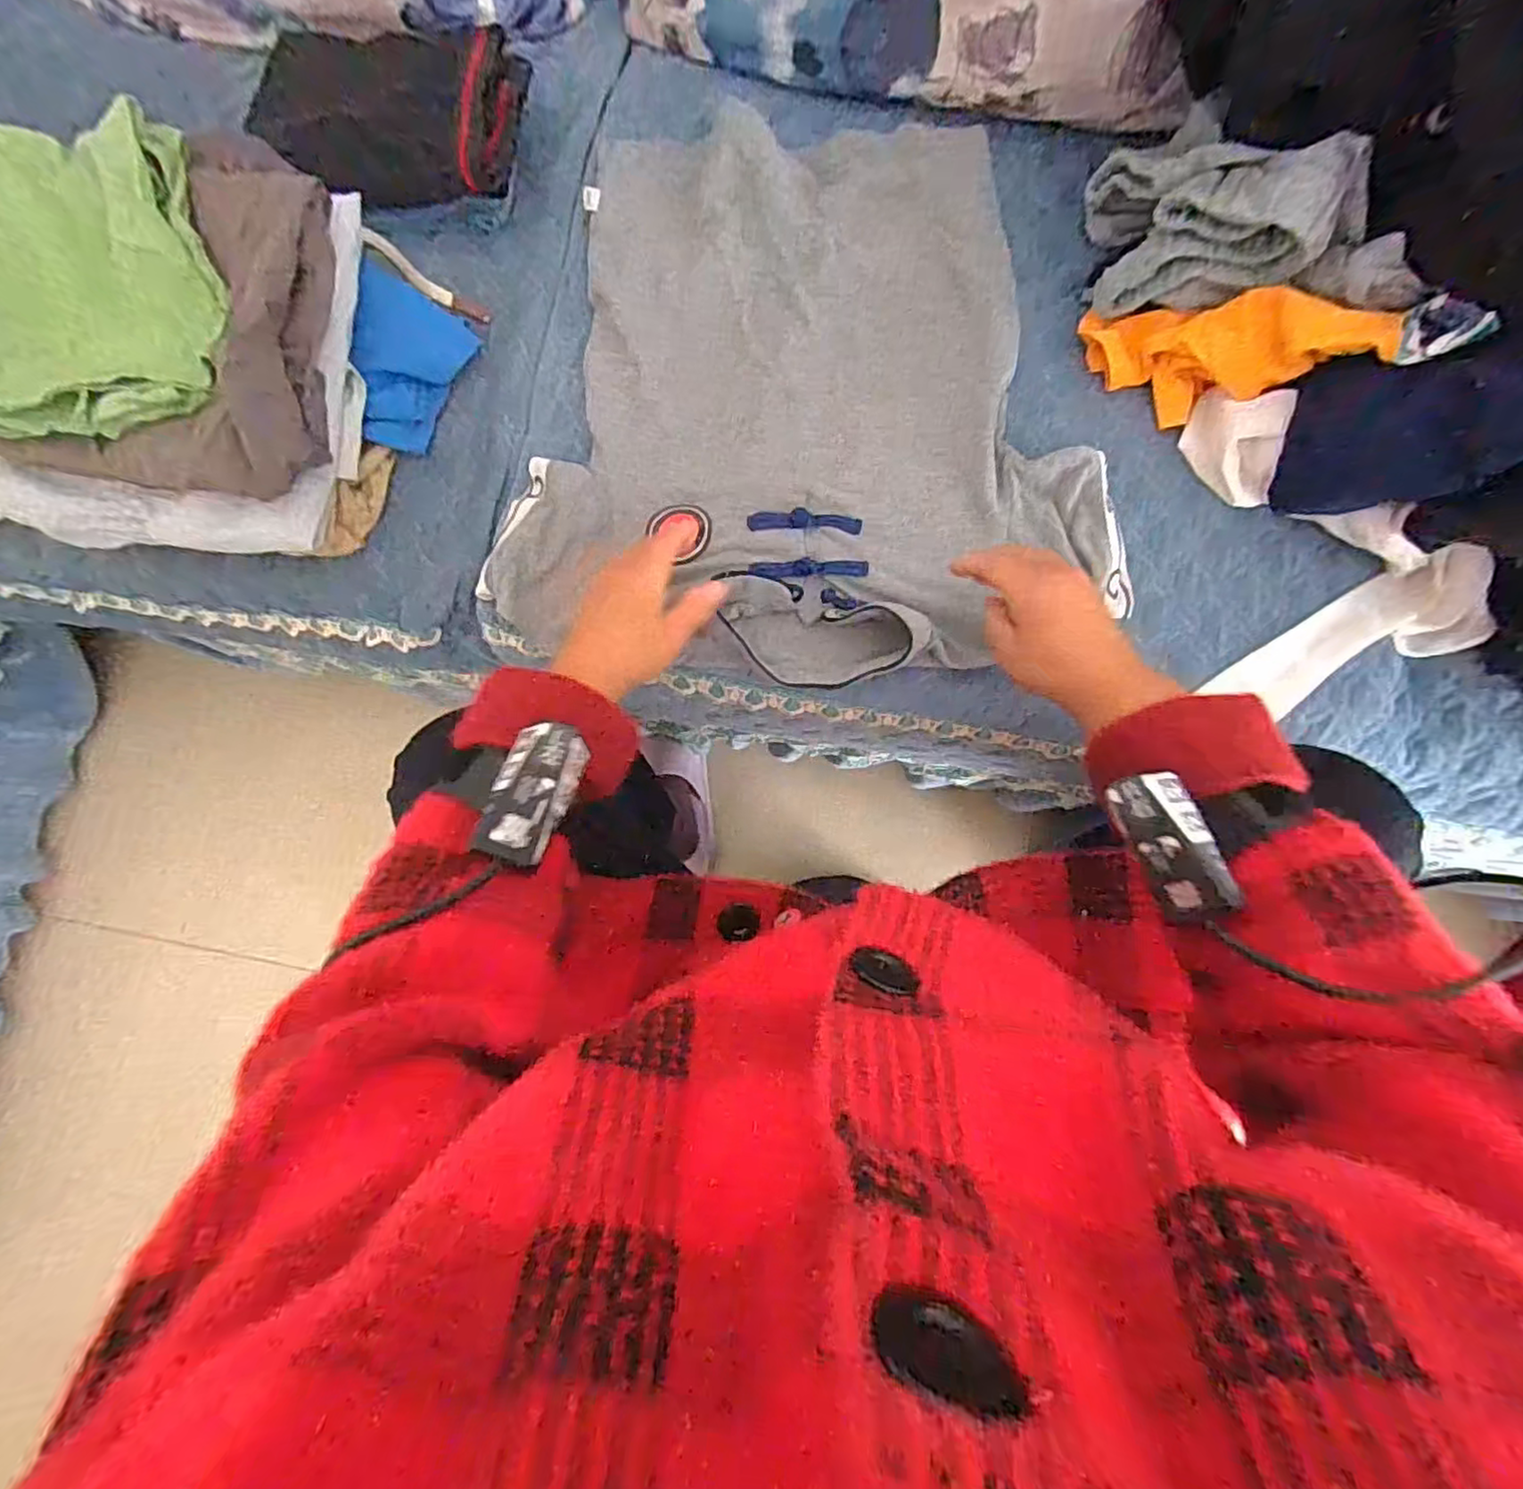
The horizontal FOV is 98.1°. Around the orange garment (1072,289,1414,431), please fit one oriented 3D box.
[{"bbox_3d":[0.337,-0.285,0.489,0.029,0.081,0.197,-27,36,-37],"label":"orange garment"}]

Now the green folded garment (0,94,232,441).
[{"bbox_3d":[-0.472,-0.324,0.463,0.165,0.052,0.234,-8,82,1],"label":"green folded garment"}]

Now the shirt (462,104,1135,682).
[{"bbox_3d":[0.041,-0.284,0.525,0.452,0.040,0.493,4,83,3],"label":"shirt"}]

